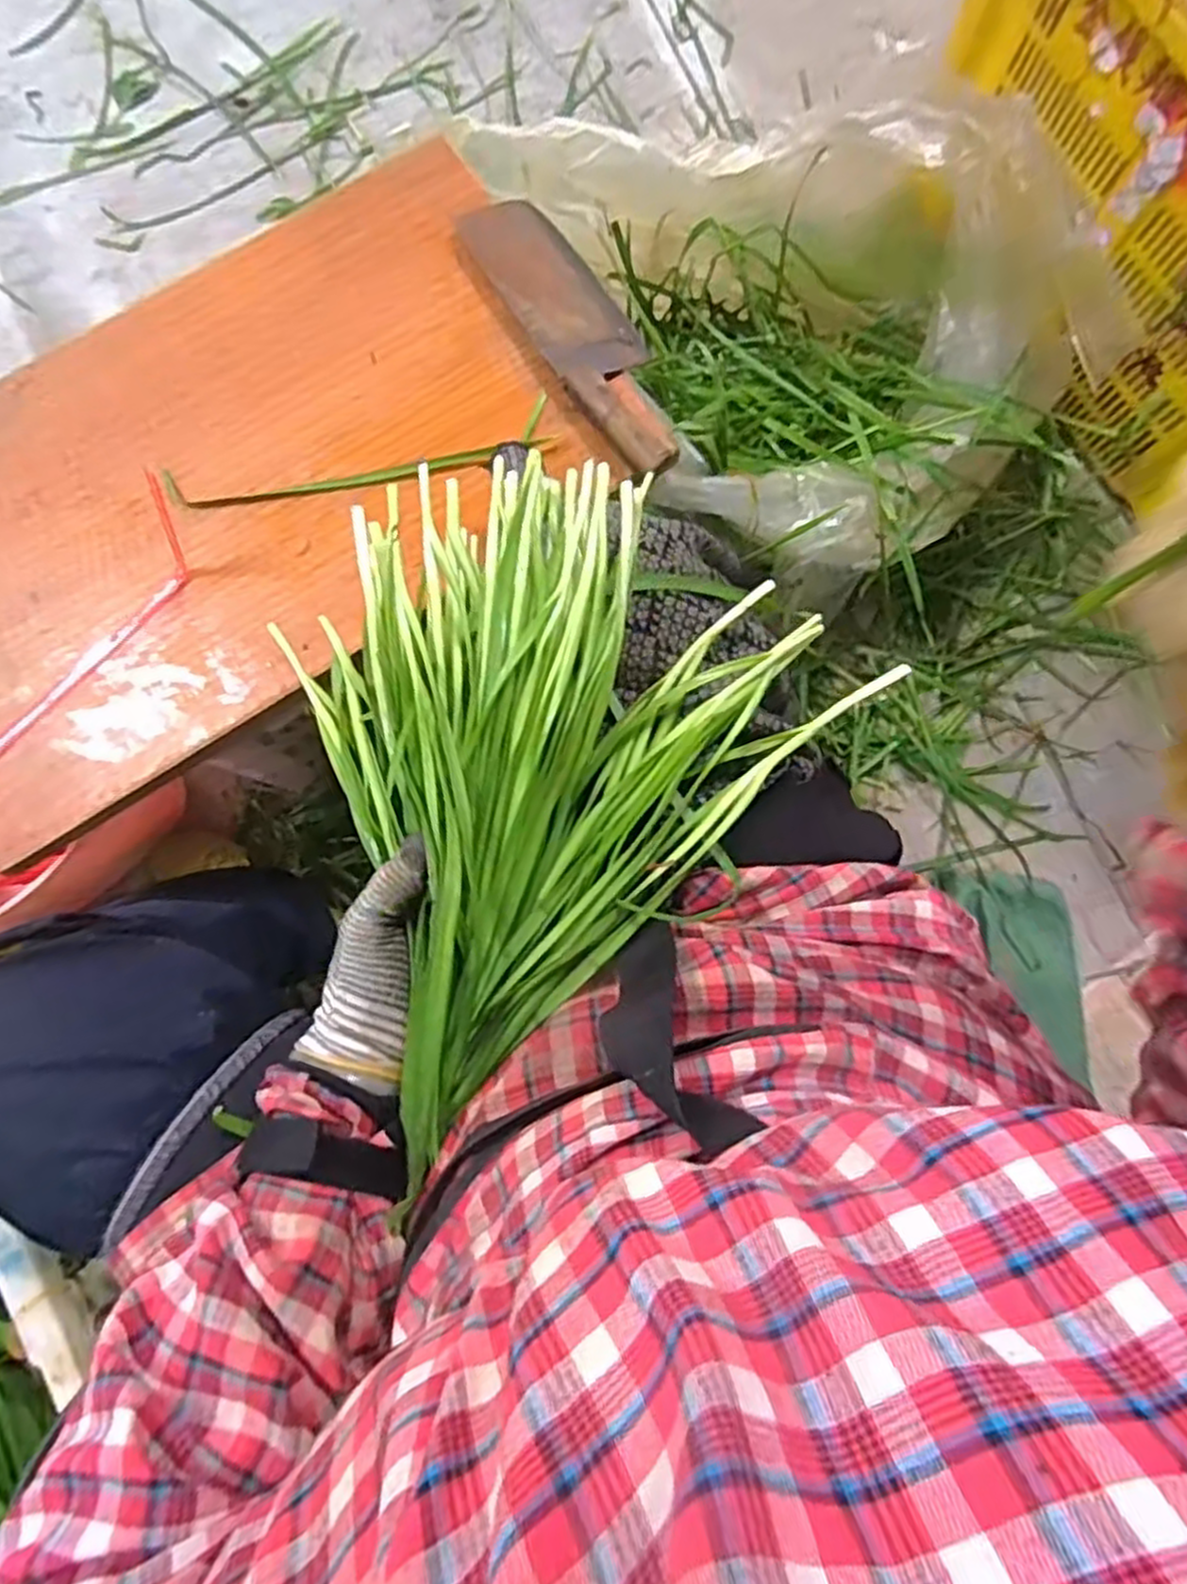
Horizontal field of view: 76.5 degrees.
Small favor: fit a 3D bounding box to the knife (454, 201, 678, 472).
[{"bbox_3d":[-0.009,-0.379,0.612,0.086,0.022,0.268,-30,84,-5],"label":"knife"}]

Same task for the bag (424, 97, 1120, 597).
[{"bbox_3d":[0.254,-0.486,0.781,0.576,0.251,0.483,-29,83,-5],"label":"bag"}]

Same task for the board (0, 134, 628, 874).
[{"bbox_3d":[-0.292,-0.247,0.600,0.572,0.027,0.341,-35,82,-8],"label":"board"}]

